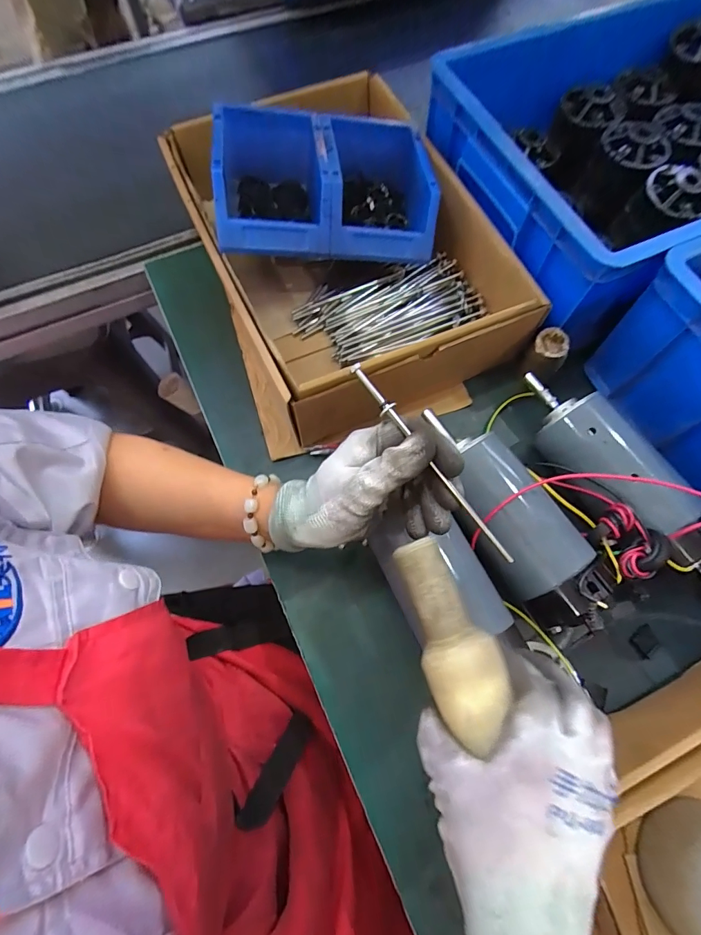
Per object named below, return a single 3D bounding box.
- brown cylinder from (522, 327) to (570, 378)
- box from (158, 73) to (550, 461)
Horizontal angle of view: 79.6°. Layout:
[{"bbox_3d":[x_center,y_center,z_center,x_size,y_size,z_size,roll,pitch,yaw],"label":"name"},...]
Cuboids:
[{"bbox_3d":[0.198,-0.110,0.433,0.033,0.054,0.036,0,70,0],"label":"brown cylinder"},{"bbox_3d":[-0.012,-0.244,0.453,0.284,0.123,0.396,-19,71,-7],"label":"box"}]

